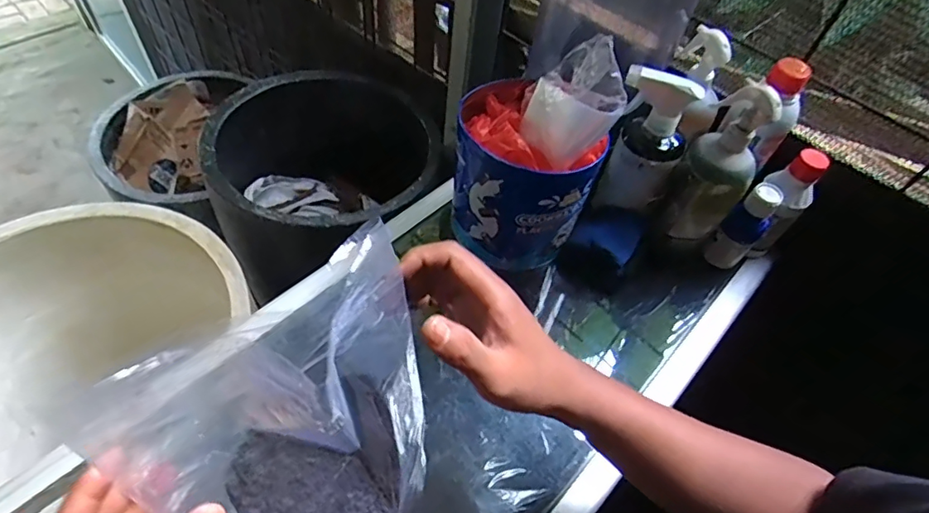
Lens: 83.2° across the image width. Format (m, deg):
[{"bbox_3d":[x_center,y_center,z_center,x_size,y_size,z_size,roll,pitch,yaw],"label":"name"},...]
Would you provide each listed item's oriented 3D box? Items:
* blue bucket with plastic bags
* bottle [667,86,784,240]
[{"bbox_3d":[0.066,-0.117,0.559,0.145,0.234,0.147,3,54,-4],"label":"blue bucket with plastic bags"},{"bbox_3d":[0.272,-0.093,0.559,0.071,0.179,0.072,33,57,17],"label":"bottle"}]

